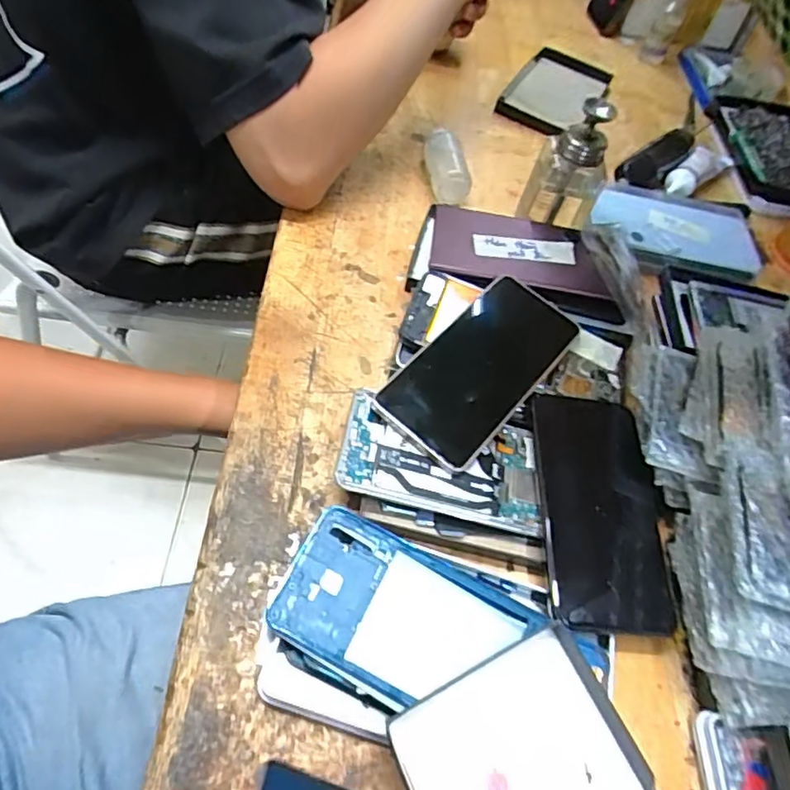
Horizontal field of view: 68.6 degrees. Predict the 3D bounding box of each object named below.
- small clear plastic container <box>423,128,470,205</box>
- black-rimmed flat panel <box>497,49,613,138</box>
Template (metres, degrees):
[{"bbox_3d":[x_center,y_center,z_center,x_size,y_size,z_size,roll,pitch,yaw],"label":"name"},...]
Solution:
[{"bbox_3d":[0.050,-0.220,0.557,0.037,0.041,0.079,1,56,-10],"label":"small clear plastic container"},{"bbox_3d":[0.183,-0.348,0.668,0.098,0.020,0.157,26,60,12],"label":"black-rimmed flat panel"}]

